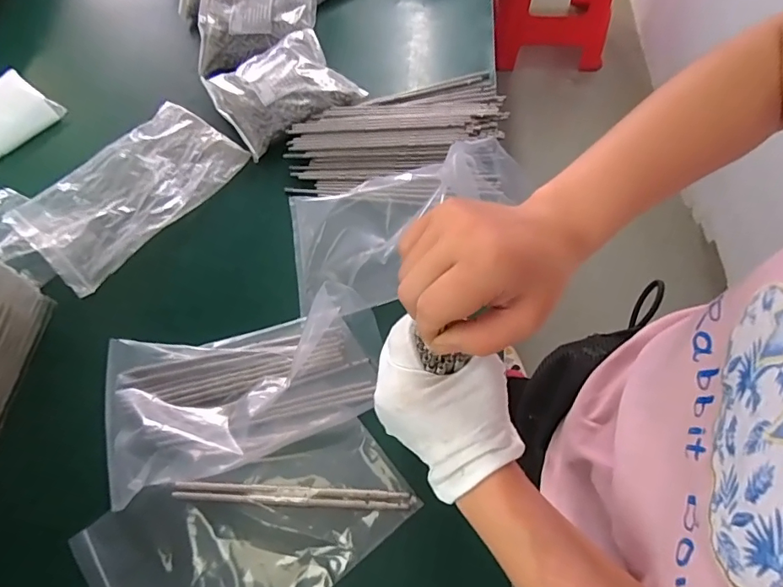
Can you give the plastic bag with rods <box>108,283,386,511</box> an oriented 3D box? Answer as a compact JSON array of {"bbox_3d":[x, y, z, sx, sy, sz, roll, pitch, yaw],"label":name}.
[{"bbox_3d":[-0.166,0.098,0.548,0.301,0.039,0.178,-17,62,-5],"label":"plastic bag with rods"}]

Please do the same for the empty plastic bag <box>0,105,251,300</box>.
[{"bbox_3d":[-0.366,-0.151,0.690,0.187,0.020,0.288,37,70,21],"label":"empty plastic bag"}]

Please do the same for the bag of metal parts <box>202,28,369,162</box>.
[{"bbox_3d":[-0.168,-0.319,0.744,0.198,0.042,0.185,-28,63,-11],"label":"bag of metal parts"}]

